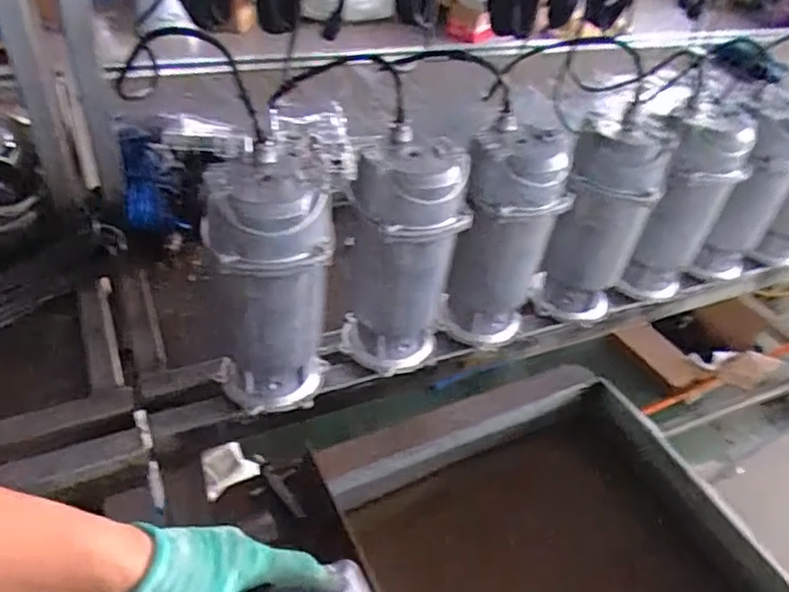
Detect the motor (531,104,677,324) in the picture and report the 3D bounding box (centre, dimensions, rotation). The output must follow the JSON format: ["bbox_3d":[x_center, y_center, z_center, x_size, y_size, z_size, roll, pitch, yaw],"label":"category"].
[{"bbox_3d":[0.295,-0.100,0.904,0.120,0.295,0.112,27,45,19],"label":"motor"}]

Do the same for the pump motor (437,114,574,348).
[{"bbox_3d":[0.142,-0.066,0.820,0.124,0.289,0.121,16,42,8],"label":"pump motor"}]

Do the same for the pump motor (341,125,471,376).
[{"bbox_3d":[0.010,-0.052,0.795,0.133,0.295,0.146,9,42,1],"label":"pump motor"}]

